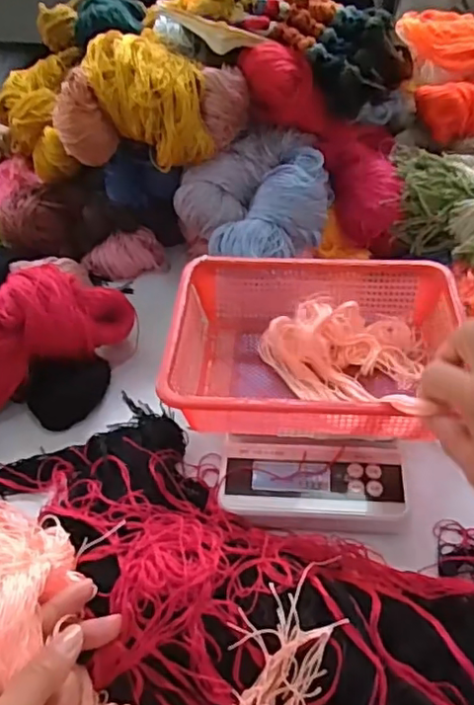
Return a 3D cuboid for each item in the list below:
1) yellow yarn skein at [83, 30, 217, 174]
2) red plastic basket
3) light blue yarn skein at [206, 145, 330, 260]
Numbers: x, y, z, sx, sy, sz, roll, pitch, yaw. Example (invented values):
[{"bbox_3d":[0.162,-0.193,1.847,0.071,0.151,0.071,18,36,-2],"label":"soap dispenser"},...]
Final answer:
[{"bbox_3d":[-0.098,-0.276,0.646,0.114,0.094,0.135,-14,45,-11],"label":"yellow yarn skein"},{"bbox_3d":[0.070,-0.004,0.530,0.246,0.079,0.209,5,45,8],"label":"red plastic basket"},{"bbox_3d":[0.050,-0.156,0.630,0.083,0.066,0.170,27,52,27],"label":"light blue yarn skein"}]

